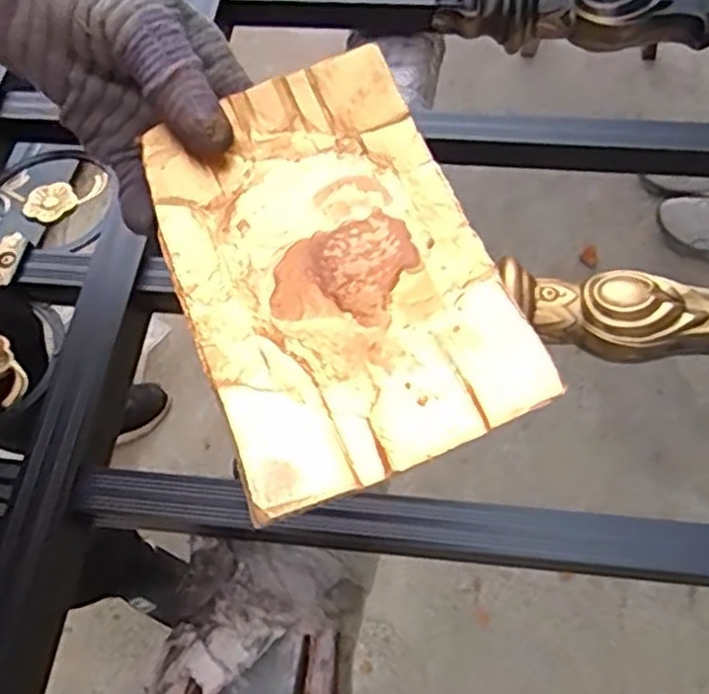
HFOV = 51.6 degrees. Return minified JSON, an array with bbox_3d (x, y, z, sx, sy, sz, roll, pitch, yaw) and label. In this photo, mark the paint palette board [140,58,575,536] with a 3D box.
[{"bbox_3d":[-0.011,-0.031,0.274,0.111,0.014,0.162,-23,68,-5],"label":"paint palette board"}]

